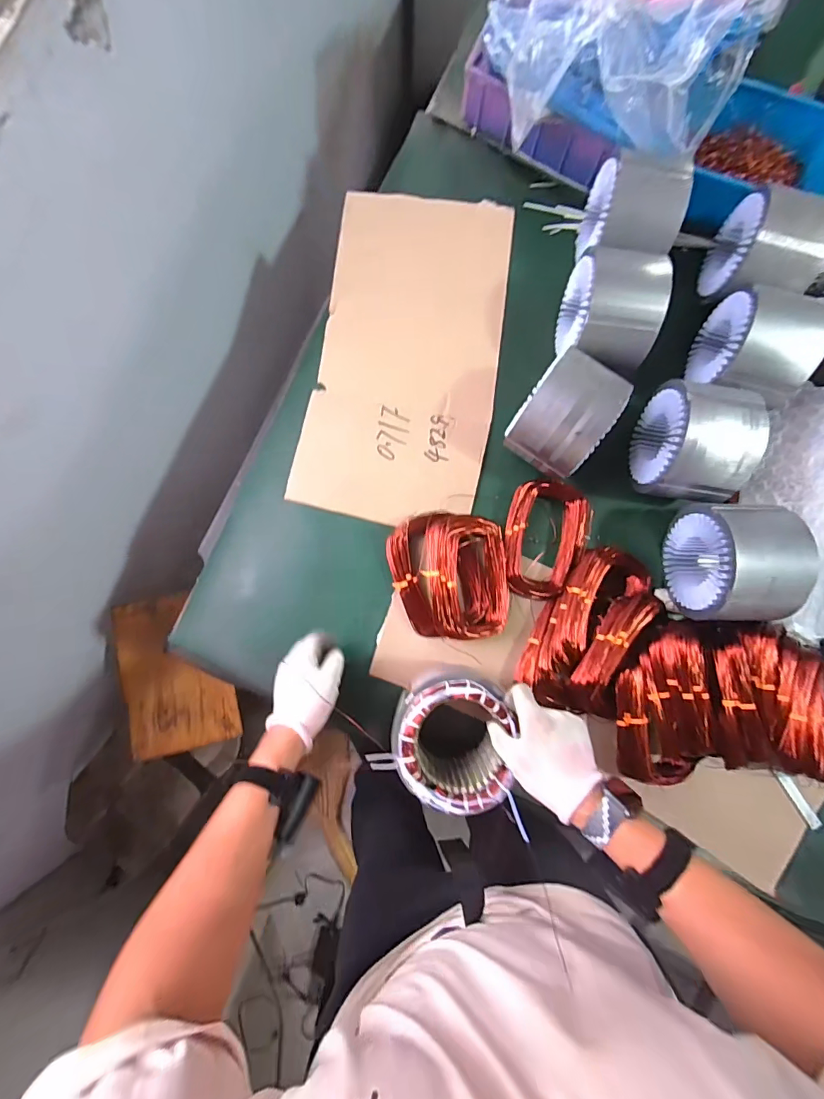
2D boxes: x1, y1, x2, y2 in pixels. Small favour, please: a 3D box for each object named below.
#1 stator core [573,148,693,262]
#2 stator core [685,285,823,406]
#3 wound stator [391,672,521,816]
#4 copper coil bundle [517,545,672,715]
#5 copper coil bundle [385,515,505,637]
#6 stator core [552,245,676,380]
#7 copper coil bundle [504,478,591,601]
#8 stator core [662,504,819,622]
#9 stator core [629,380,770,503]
[{"bbox_3d":[0.329,-0.498,0.678,0.115,0.140,0.144,10,83,0],"label":"stator core"},{"bbox_3d":[0.495,-0.287,0.653,0.114,0.124,0.147,15,83,1],"label":"stator core"},{"bbox_3d":[0.044,0.230,0.560,0.131,0.134,0.147,2,83,-1],"label":"wound stator"},{"bbox_3d":[0.258,0.115,0.633,0.138,0.072,0.247,32,84,3],"label":"copper coil bundle"},{"bbox_3d":[0.053,0.039,0.653,0.181,0.068,0.181,0,83,-1],"label":"copper coil bundle"},{"bbox_3d":[0.287,-0.341,0.659,0.121,0.125,0.156,12,83,1],"label":"stator core"},{"bbox_3d":[0.200,-0.016,0.675,0.121,0.041,0.178,11,83,0],"label":"copper coil bundle"},{"bbox_3d":[0.433,0.018,0.608,0.107,0.143,0.152,1,83,-1],"label":"stator core"},{"bbox_3d":[0.396,-0.149,0.623,0.117,0.138,0.159,9,83,0],"label":"stator core"}]

